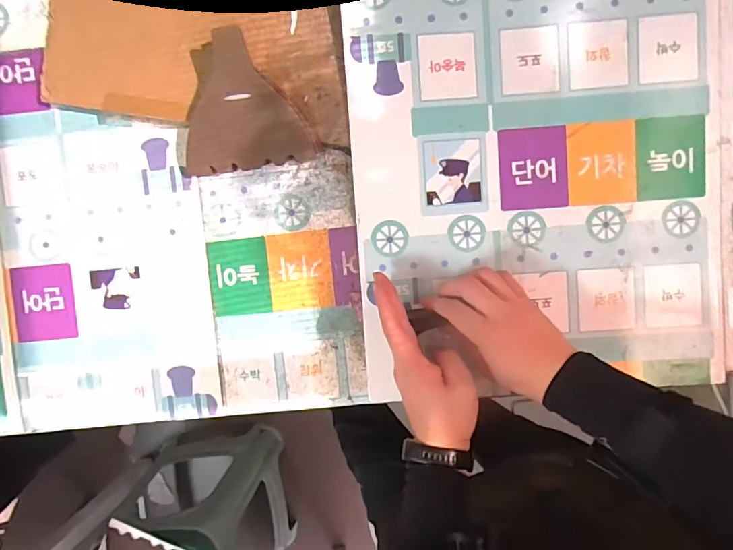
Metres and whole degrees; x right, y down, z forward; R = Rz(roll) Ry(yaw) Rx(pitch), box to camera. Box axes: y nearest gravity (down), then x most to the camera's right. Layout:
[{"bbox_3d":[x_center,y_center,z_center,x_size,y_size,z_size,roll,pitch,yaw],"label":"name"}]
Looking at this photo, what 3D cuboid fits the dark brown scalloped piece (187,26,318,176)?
[{"bbox_3d":[-0.132,-0.177,0.462,0.133,0.034,0.125,-7,94,3],"label":"dark brown scalloped piece"}]

